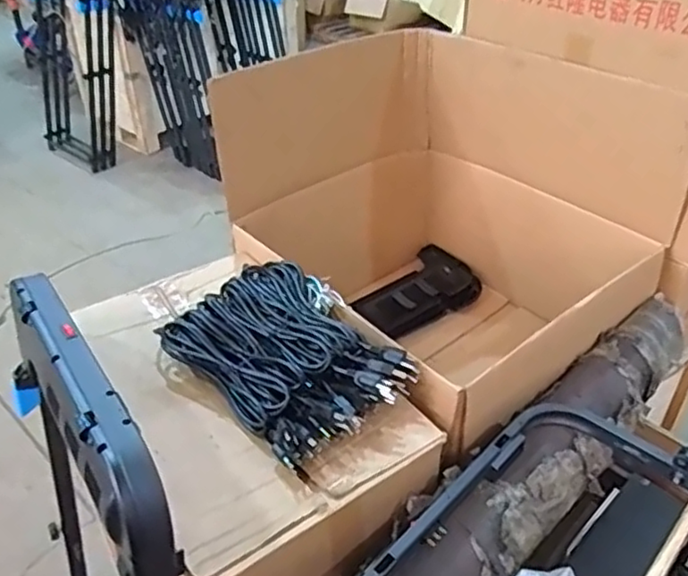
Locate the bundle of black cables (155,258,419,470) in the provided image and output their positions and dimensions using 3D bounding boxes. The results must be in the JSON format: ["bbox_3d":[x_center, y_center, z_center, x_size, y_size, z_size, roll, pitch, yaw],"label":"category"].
[{"bbox_3d":[-0.078,0.087,0.932,0.333,0.067,0.238,30,47,35],"label":"bundle of black cables"}]

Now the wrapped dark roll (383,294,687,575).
[{"bbox_3d":[0.264,0.235,0.878,0.861,0.086,0.134,-31,46,-34],"label":"wrapped dark roll"}]

